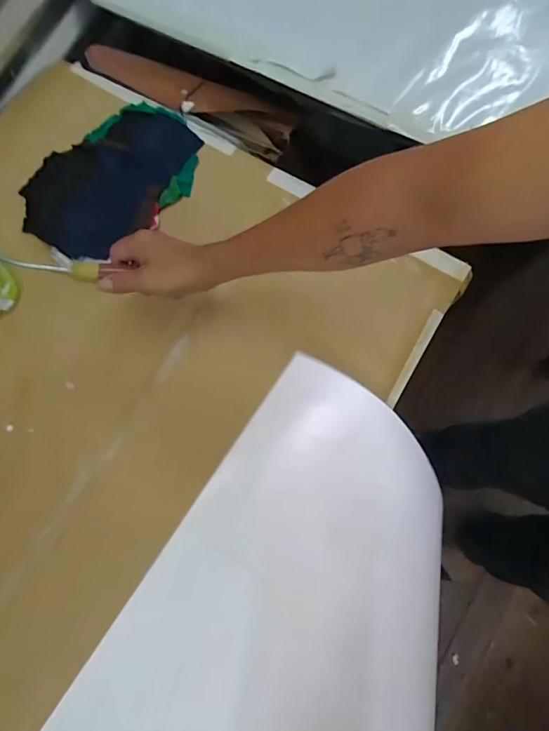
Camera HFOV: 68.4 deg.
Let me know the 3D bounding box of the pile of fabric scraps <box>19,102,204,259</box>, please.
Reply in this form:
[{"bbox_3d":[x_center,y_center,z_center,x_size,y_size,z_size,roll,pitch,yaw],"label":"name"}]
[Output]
[{"bbox_3d":[-0.230,-0.271,0.570,0.259,0.031,0.187,-40,77,-9],"label":"pile of fabric scraps"}]

